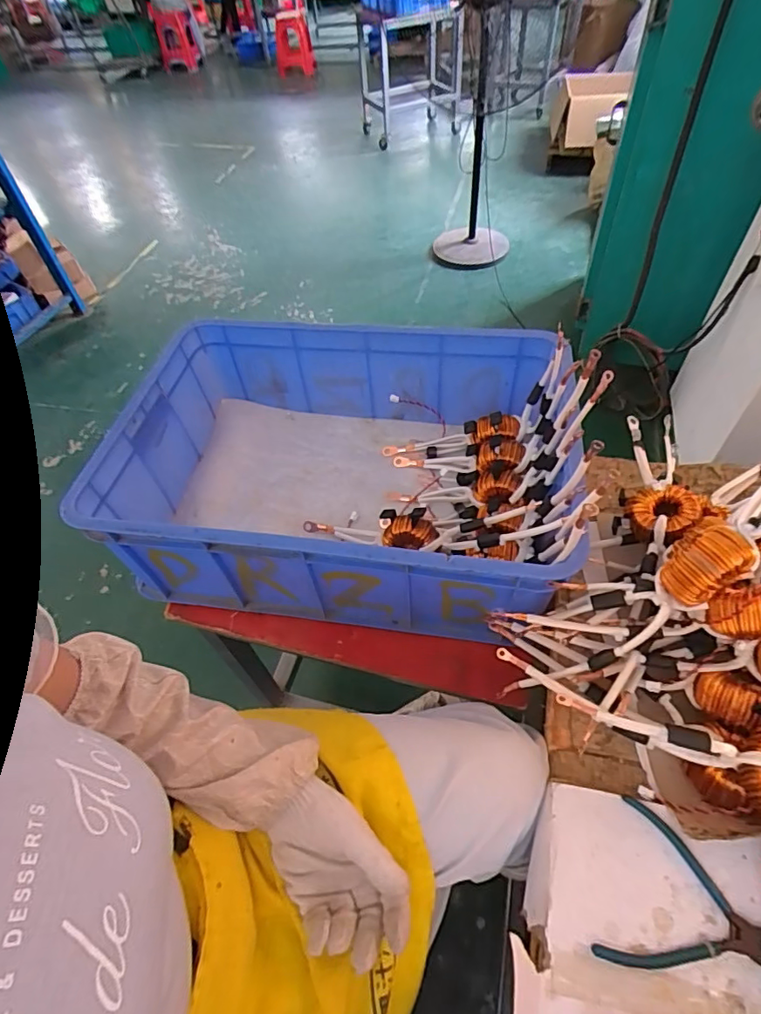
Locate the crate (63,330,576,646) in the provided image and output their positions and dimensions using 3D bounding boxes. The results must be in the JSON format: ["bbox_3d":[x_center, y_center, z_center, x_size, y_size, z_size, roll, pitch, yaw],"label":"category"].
[{"bbox_3d":[-0.052,-0.059,0.738,0.588,0.200,0.404,5,53,9],"label":"crate"}]

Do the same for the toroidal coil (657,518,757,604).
[{"bbox_3d":[0.314,0.059,0.490,0.071,0.071,0.057,-35,57,-20],"label":"toroidal coil"}]

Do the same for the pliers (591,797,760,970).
[{"bbox_3d":[0.263,0.345,0.426,0.130,0.007,0.125,22,57,21],"label":"pliers"}]

